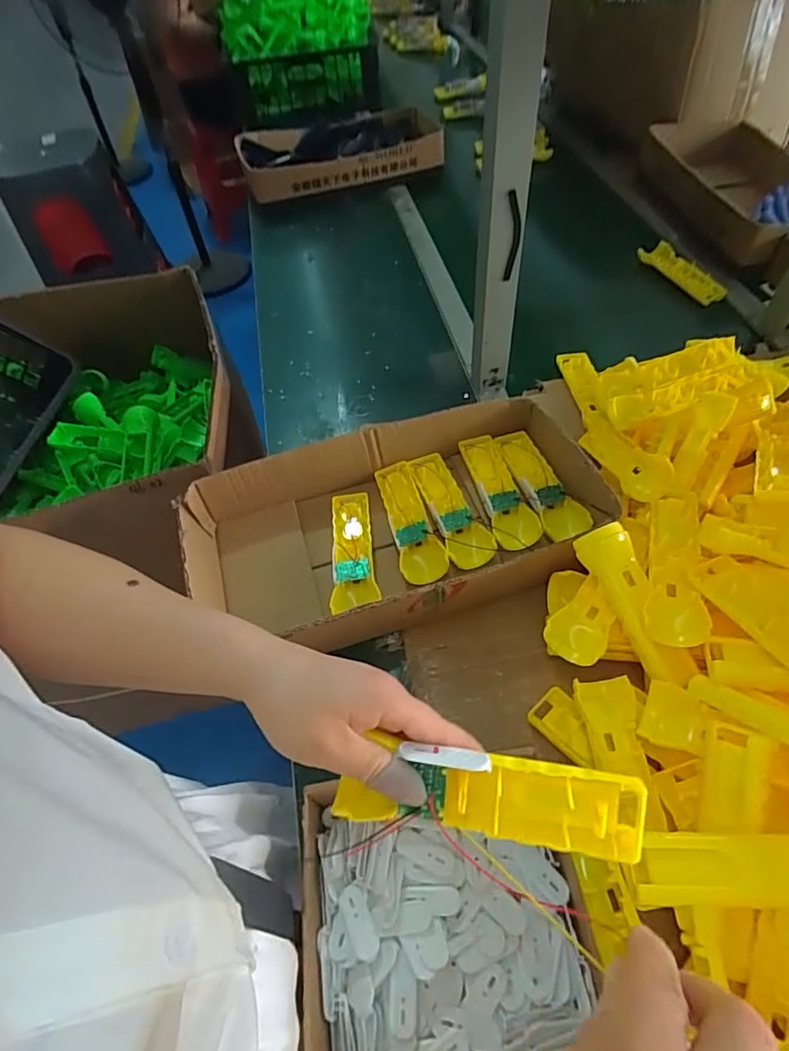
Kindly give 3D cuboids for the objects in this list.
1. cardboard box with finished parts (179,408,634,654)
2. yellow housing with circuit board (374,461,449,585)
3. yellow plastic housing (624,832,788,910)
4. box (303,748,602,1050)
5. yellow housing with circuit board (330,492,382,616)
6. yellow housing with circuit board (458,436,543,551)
[{"bbox_3d":[-0.002,-0.006,0.604,0.439,0.082,0.242,-14,55,-5],"label":"cardboard box with finished parts"},{"bbox_3d":[0.018,-0.008,0.623,0.051,0.035,0.155,-12,55,-4],"label":"yellow housing with circuit board"},{"bbox_3d":[0.210,0.220,0.346,0.115,0.011,0.041,-2,55,3],"label":"yellow plastic housing"},{"bbox_3d":[0.038,0.292,0.397,0.200,0.054,0.210,-7,55,0],"label":"box"},{"bbox_3d":[-0.047,0.024,0.607,0.050,0.030,0.150,-6,55,1],"label":"yellow housing with circuit board"},{"bbox_3d":[0.118,-0.045,0.623,0.051,0.018,0.163,-14,55,-5],"label":"yellow housing with circuit board"}]

